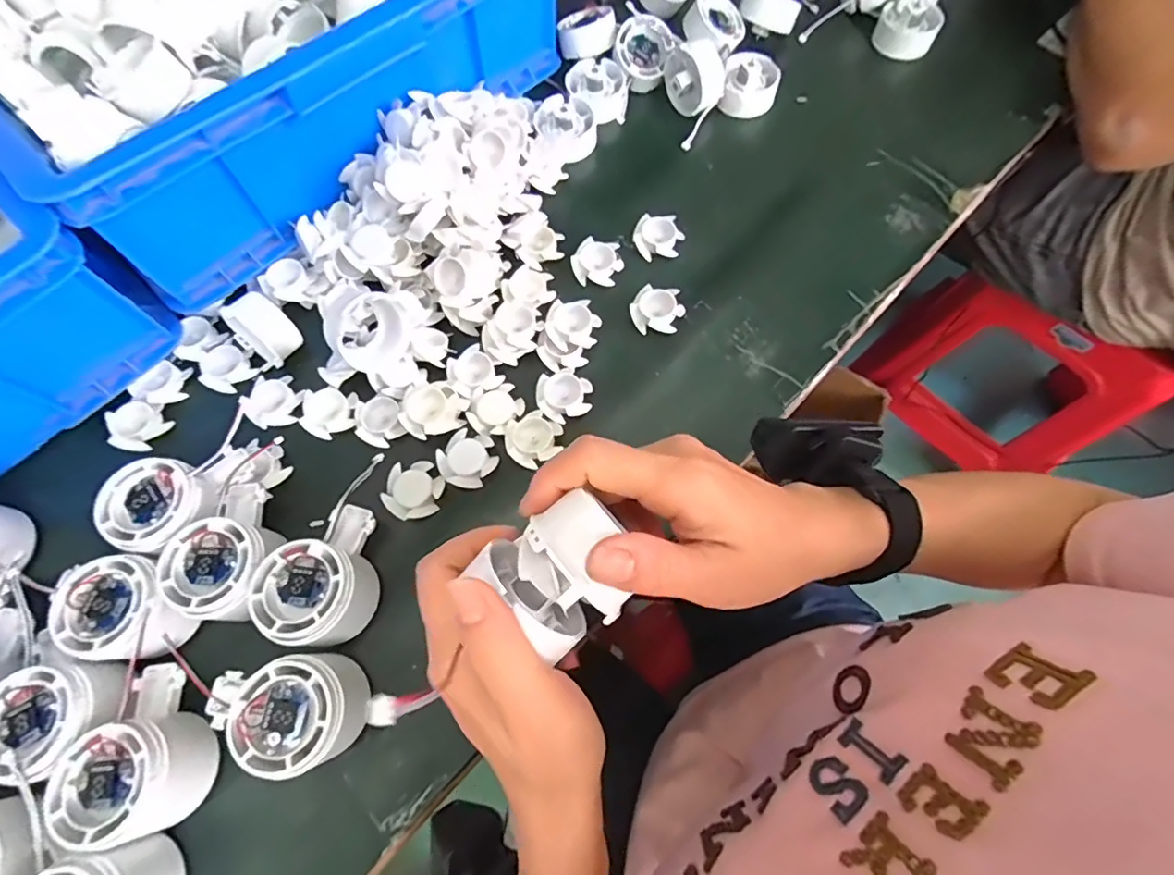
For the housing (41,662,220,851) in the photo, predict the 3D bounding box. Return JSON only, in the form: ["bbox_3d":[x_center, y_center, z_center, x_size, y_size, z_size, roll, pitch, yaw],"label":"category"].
[{"bbox_3d":[-0.250,0.176,0.295,0.059,0.044,0.082,-32,73,-11],"label":"housing"}]

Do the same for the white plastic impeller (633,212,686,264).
[{"bbox_3d":[0.059,-0.167,0.444,0.039,0.012,0.037,-8,70,-3],"label":"white plastic impeller"}]

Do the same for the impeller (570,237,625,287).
[{"bbox_3d":[0.008,-0.141,0.432,0.039,0.013,0.037,11,70,4],"label":"impeller"}]

